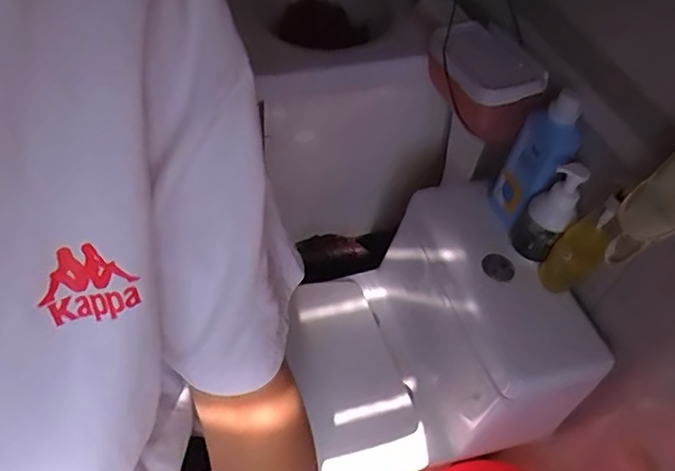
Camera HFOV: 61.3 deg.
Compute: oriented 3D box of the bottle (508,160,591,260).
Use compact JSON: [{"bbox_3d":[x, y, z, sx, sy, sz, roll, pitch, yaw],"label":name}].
[{"bbox_3d":[0.357,-0.041,0.961,0.078,0.178,0.073,32,54,20],"label":"bottle"}]

